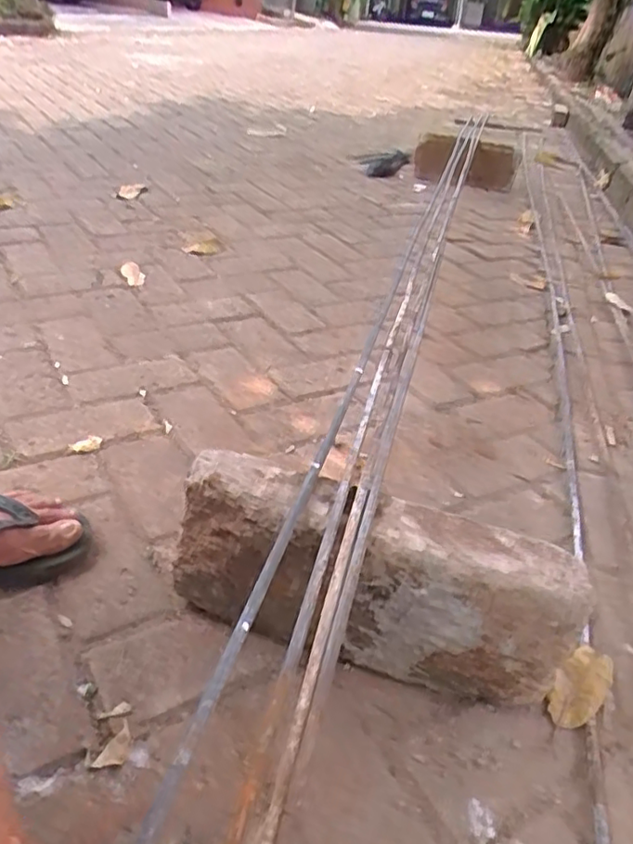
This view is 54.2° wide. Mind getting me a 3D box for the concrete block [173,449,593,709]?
[{"bbox_3d":[0.047,0.154,0.604,0.376,0.157,0.088,14,34,10],"label":"concrete block"}]

